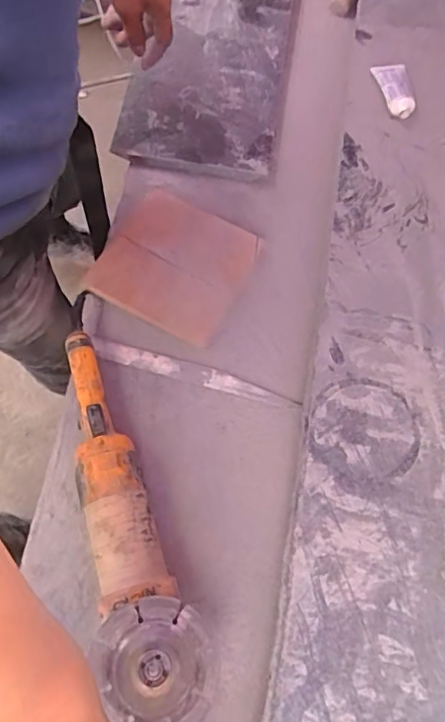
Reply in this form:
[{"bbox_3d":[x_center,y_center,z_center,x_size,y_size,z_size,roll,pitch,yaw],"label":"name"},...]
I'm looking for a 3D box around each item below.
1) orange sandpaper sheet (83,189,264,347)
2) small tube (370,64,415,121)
[{"bbox_3d":[-0.060,-0.129,0.659,0.182,0.009,0.177,28,69,8],"label":"orange sandpaper sheet"},{"bbox_3d":[0.223,-0.347,0.667,0.043,0.021,0.087,-7,69,-6],"label":"small tube"}]

